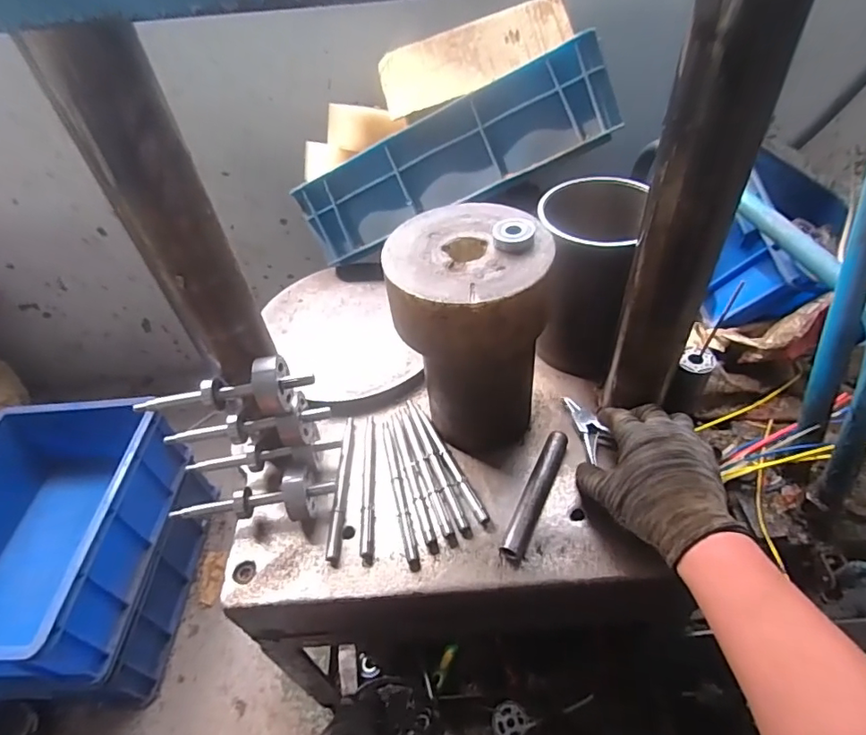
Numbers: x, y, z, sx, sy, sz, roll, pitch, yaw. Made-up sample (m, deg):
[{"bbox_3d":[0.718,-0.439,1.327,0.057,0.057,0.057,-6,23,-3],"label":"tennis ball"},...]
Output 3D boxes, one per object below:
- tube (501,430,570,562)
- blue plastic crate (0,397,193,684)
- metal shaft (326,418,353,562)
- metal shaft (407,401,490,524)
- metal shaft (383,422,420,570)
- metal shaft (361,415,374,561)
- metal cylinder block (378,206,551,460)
[{"bbox_3d":[0.103,0.124,0.515,0.021,0.020,0.144,17,51,22],"label":"tube"},{"bbox_3d":[-0.597,0.258,0.818,0.289,0.172,0.405,-3,46,5],"label":"blue plastic crate"},{"bbox_3d":[-0.095,0.119,0.541,0.011,0.009,0.165,-3,46,5],"label":"metal shaft"},{"bbox_3d":[0.013,0.094,0.548,0.011,0.014,0.162,-24,48,-15],"label":"metal shaft"},{"bbox_3d":[-0.035,0.125,0.534,0.012,0.011,0.165,-13,46,-5],"label":"metal shaft"},{"bbox_3d":[-0.066,0.118,0.542,0.011,0.010,0.159,-6,46,2],"label":"metal shaft"},{"bbox_3d":[0.040,-0.030,0.516,0.144,0.214,0.142,-3,46,5],"label":"metal cylinder block"}]

